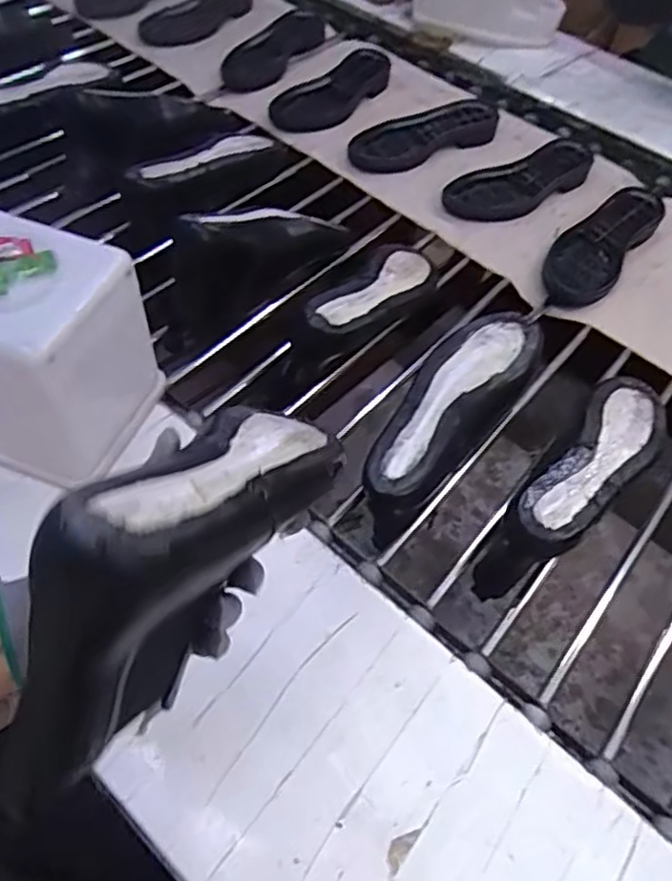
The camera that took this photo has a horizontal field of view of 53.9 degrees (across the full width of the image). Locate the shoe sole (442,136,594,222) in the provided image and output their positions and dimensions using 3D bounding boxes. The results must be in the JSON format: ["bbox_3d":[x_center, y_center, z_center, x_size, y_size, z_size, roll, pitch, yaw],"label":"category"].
[{"bbox_3d":[0.274,-0.378,0.952,0.267,0.023,0.100,-29,61,-21],"label":"shoe sole"}]

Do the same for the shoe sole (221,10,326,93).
[{"bbox_3d":[-0.107,-0.680,1.154,0.096,0.048,0.273,25,57,14],"label":"shoe sole"}]

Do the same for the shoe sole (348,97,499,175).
[{"bbox_3d":[0.132,-0.470,1.001,0.255,0.027,0.101,-22,58,-18],"label":"shoe sole"}]

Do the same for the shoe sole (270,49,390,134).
[{"bbox_3d":[0.000,-0.567,1.060,0.108,0.022,0.258,29,58,17],"label":"shoe sole"}]

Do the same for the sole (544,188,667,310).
[{"bbox_3d":[0.354,-0.265,0.873,0.089,0.023,0.257,34,59,20],"label":"sole"}]

